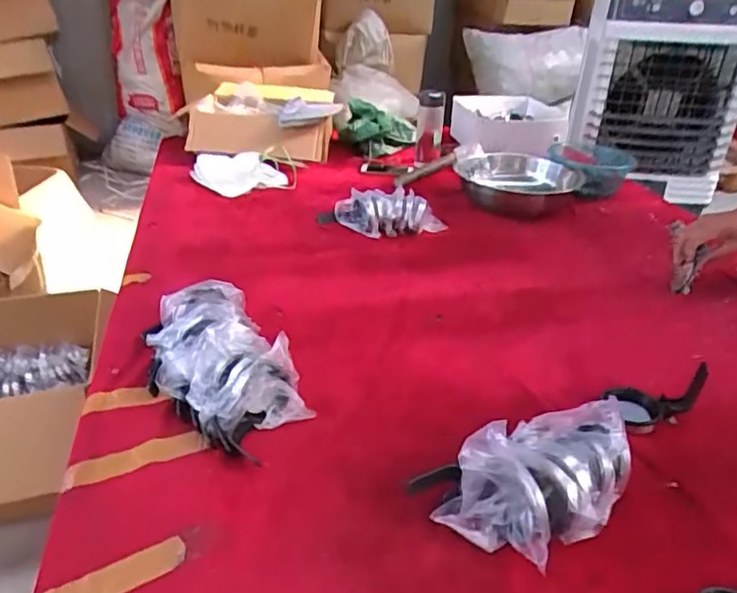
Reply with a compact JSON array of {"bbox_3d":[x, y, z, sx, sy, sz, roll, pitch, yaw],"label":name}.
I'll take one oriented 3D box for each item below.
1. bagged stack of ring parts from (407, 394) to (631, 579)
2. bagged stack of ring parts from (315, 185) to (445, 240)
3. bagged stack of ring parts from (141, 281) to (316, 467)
[{"bbox_3d":[0.172,0.179,0.589,0.213,0.094,0.139,-16,35,-29],"label":"bagged stack of ring parts"},{"bbox_3d":[0.026,-0.182,1.219,0.258,0.079,0.091,11,31,13],"label":"bagged stack of ring parts"},{"bbox_3d":[-0.198,0.080,0.744,0.149,0.089,0.296,-16,36,-29],"label":"bagged stack of ring parts"}]

